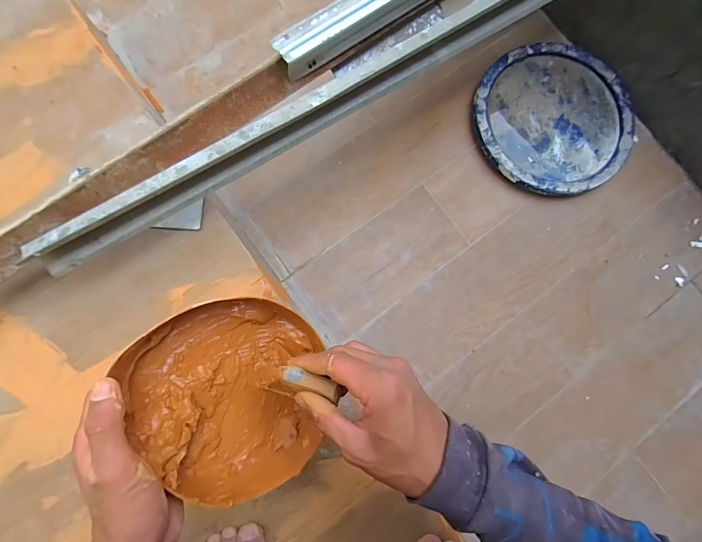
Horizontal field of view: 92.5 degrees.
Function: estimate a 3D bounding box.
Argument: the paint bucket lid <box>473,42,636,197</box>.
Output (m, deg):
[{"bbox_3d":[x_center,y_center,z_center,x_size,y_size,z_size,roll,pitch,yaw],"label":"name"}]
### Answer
[{"bbox_3d":[0.387,-0.292,0.643,0.288,0.022,0.295,-19,86,-3],"label":"paint bucket lid"}]

